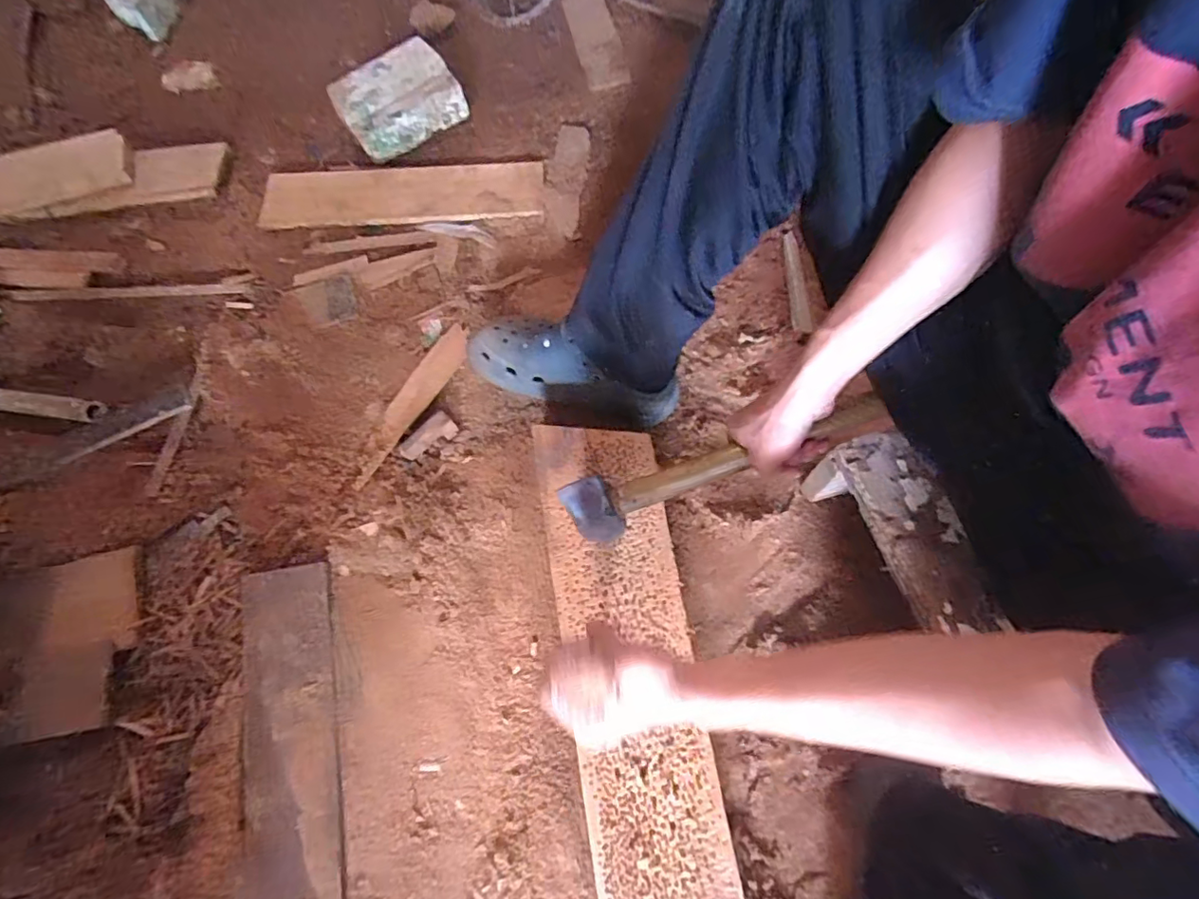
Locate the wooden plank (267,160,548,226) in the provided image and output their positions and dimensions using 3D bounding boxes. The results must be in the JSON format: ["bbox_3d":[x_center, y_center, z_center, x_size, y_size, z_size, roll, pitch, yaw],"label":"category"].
[{"bbox_3d":[-0.284,-0.372,0.799,0.399,0.013,0.105,-2,69,0],"label":"wooden plank"}]

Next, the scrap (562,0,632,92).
[{"bbox_3d":[-0.008,-0.683,0.912,0.074,0.009,0.240,-12,69,-4],"label":"scrap"}]

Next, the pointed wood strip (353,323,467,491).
[{"bbox_3d":[-0.241,-0.064,0.705,0.050,0.012,0.238,29,72,11],"label":"pointed wood strip"}]

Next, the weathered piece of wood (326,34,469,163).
[{"bbox_3d":[-0.300,-0.516,0.824,0.167,0.065,0.121,-40,74,-14],"label":"weathered piece of wood"}]

